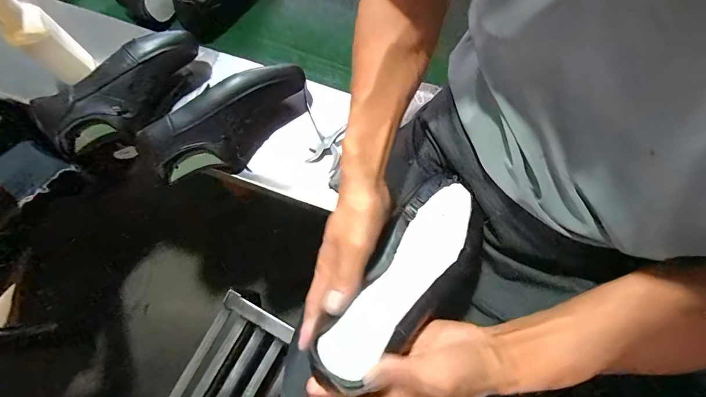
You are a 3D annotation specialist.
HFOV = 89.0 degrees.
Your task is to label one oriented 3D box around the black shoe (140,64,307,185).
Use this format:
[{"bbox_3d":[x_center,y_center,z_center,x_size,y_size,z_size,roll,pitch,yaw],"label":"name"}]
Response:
[{"bbox_3d":[-0.193,-0.123,0.588,0.275,0.091,0.094,-35,76,-10],"label":"black shoe"}]

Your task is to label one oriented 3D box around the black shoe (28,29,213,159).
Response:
[{"bbox_3d":[-0.370,-0.172,0.596,0.269,0.086,0.088,-32,75,-9],"label":"black shoe"}]

